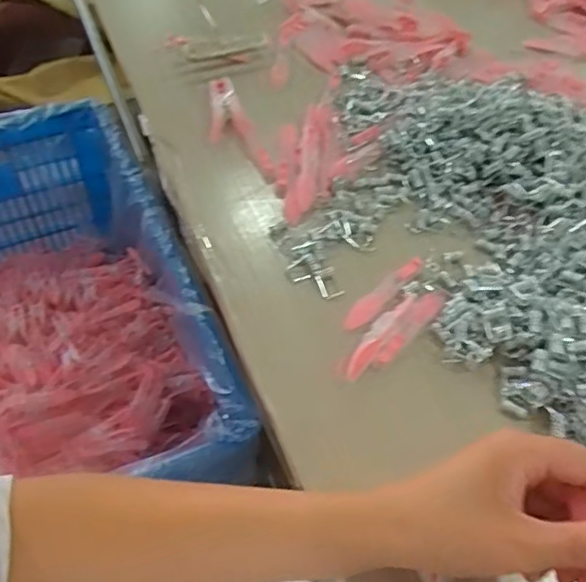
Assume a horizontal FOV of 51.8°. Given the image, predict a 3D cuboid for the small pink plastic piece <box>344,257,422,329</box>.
[{"bbox_3d":[0.062,0.000,0.414,0.017,0.006,0.078,40,61,20],"label":"small pink plastic piece"}]

